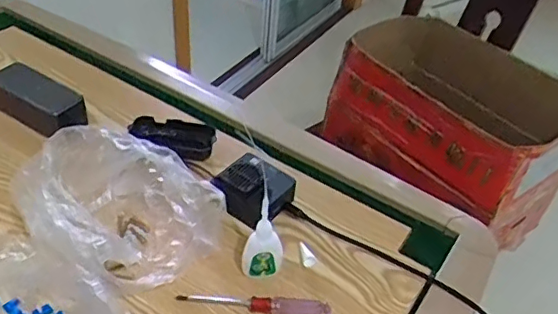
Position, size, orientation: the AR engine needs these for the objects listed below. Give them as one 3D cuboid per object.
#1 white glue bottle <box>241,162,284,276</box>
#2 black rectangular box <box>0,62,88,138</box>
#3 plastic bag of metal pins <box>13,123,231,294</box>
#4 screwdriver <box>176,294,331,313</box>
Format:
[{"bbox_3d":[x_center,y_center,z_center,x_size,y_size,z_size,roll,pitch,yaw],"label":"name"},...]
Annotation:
[{"bbox_3d":[-0.015,0.072,0.557,0.038,0.129,0.026,14,42,10],"label":"white glue bottle"},{"bbox_3d":[-0.314,-0.071,0.738,0.144,0.047,0.060,26,46,21],"label":"black rectangular box"},{"bbox_3d":[-0.162,0.055,0.580,0.161,0.101,0.167,-29,52,-33],"label":"plastic bag of metal pins"},{"bbox_3d":[-0.024,0.145,0.560,0.149,0.016,0.020,5,42,-1],"label":"screwdriver"}]

